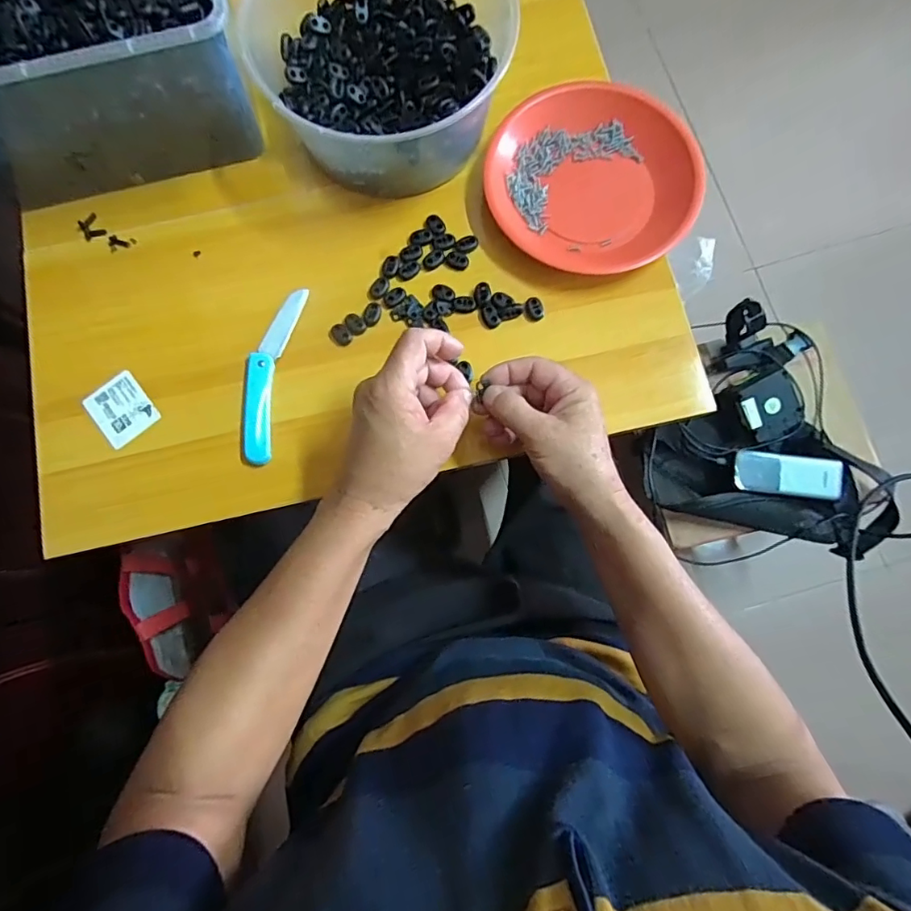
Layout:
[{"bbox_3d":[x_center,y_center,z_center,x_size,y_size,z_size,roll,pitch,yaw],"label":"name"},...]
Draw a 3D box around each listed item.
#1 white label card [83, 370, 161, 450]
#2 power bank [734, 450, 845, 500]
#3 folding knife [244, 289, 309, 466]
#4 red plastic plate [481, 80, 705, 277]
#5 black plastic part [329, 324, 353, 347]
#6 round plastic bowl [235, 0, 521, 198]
[{"bbox_3d":[-0.301,-0.042,0.468,0.048,0.005,0.059,-40,81,-6],"label":"white label card"},{"bbox_3d":[0.429,0.026,0.673,0.130,0.021,0.052,7,79,2],"label":"power bank"},{"bbox_3d":[-0.167,-0.074,0.464,0.035,0.011,0.164,7,79,2],"label":"folding knife"},{"bbox_3d":[0.125,-0.256,0.484,0.186,0.030,0.179,0,79,1],"label":"red plastic plate"},{"bbox_3d":[-0.105,-0.110,0.473,0.021,0.005,0.017,43,83,8],"label":"black plastic part"},{"bbox_3d":[-0.060,-0.357,0.463,0.201,0.088,0.205,0,79,1],"label":"round plastic bowl"}]

